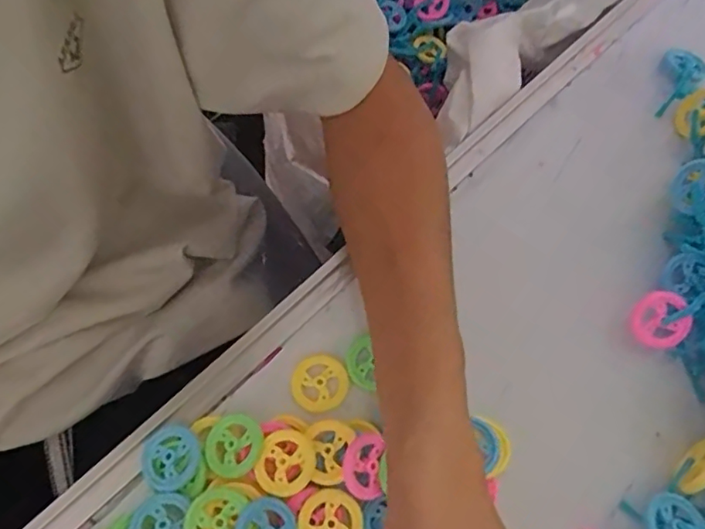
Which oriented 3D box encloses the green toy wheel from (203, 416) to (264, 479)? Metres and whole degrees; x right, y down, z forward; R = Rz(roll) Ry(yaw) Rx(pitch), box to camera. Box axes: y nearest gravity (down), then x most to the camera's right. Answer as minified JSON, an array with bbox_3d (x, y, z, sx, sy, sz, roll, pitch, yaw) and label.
[{"bbox_3d":[-0.058,0.087,0.271,0.030,0.004,0.028,-6,64,12],"label":"green toy wheel"}]

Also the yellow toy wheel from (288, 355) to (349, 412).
[{"bbox_3d":[-0.018,0.063,0.294,0.029,0.004,0.029,1,67,-2],"label":"yellow toy wheel"}]

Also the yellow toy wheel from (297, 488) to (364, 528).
[{"bbox_3d":[-0.010,0.120,0.260,0.029,0.004,0.029,1,68,-3],"label":"yellow toy wheel"}]

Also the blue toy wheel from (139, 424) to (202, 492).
[{"bbox_3d":[-0.088,0.094,0.274,0.028,0.009,0.029,1,67,-2],"label":"blue toy wheel"}]

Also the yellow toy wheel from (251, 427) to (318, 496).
[{"bbox_3d":[-0.031,0.094,0.266,0.027,0.004,0.030,22,70,6],"label":"yellow toy wheel"}]

